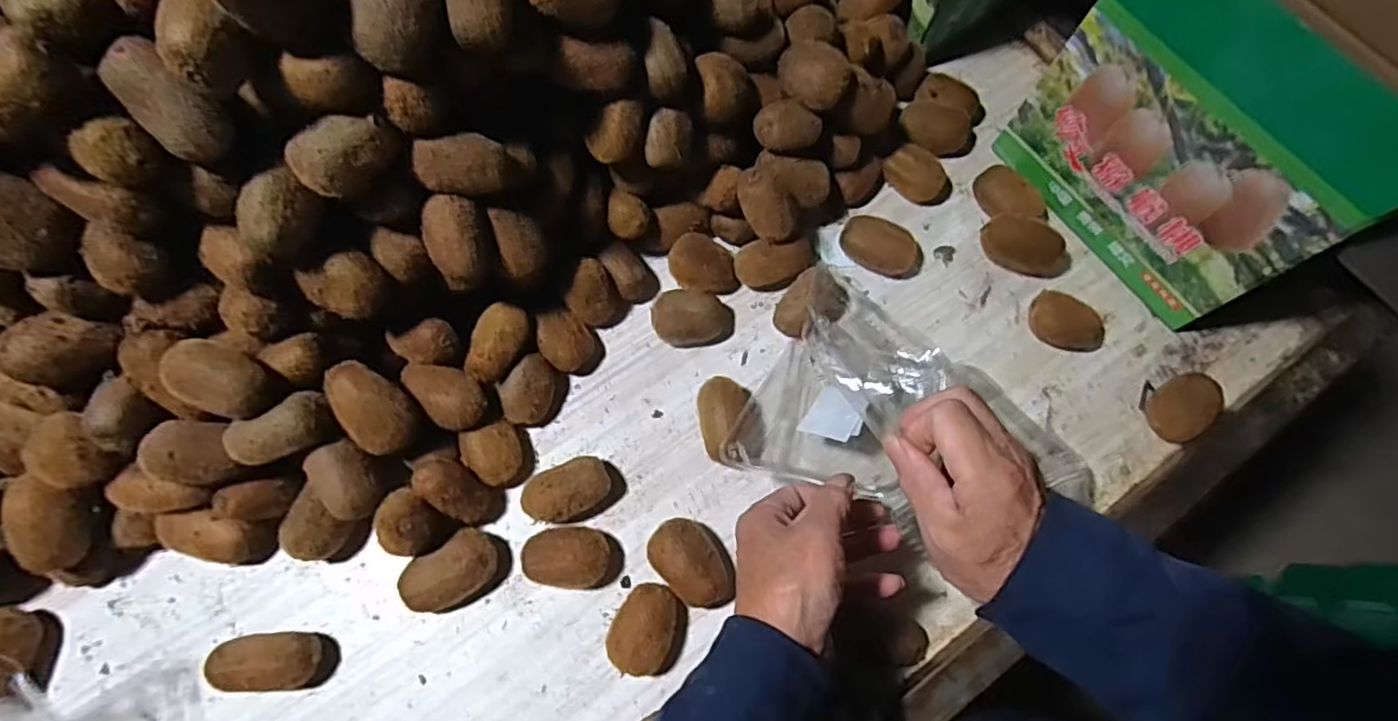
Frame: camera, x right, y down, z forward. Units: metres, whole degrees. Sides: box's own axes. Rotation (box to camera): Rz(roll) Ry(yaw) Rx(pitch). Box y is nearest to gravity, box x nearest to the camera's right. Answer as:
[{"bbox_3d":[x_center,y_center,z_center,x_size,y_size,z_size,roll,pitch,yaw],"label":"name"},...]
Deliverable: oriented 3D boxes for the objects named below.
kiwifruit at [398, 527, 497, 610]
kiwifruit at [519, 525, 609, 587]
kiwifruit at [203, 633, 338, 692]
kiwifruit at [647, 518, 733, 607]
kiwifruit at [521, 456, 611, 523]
[{"bbox_3d":[-0.179,0.156,0.469,0.069,0.037,0.046,-30,76,-11],"label":"kiwifruit"},{"bbox_3d":[-0.099,0.146,0.484,0.062,0.038,0.042,8,72,0],"label":"kiwifruit"},{"bbox_3d":[-0.292,0.206,0.445,0.071,0.035,0.036,1,72,-2],"label":"kiwifruit"},{"bbox_3d":[-0.005,0.148,0.480,0.065,0.039,0.044,43,75,11],"label":"kiwifruit"},{"bbox_3d":[-0.100,0.101,0.499,0.064,0.039,0.039,-25,75,-10],"label":"kiwifruit"}]

